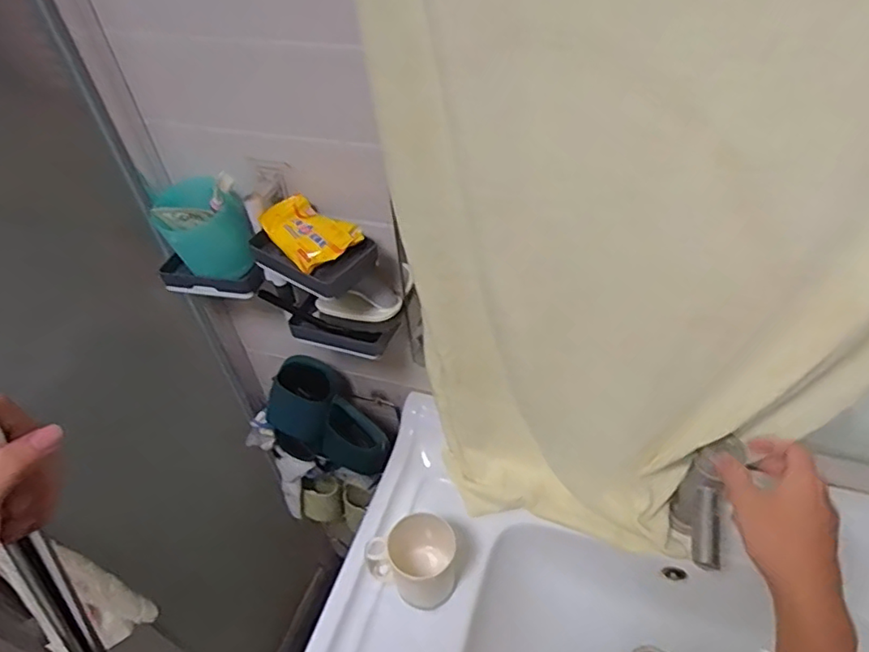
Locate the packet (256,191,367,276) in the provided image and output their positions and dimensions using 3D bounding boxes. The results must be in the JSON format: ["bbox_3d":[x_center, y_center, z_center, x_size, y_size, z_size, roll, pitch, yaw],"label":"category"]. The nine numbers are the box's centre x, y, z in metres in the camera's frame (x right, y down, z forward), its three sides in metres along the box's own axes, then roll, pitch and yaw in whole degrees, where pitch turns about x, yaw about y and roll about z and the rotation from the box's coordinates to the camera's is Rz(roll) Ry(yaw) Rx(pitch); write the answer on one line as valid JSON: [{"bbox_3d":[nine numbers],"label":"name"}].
[{"bbox_3d":[-0.147,-0.113,0.678,0.074,0.030,0.115,-32,51,-23],"label":"packet"}]

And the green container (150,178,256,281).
[{"bbox_3d":[-0.288,-0.117,0.737,0.100,0.103,0.091,-24,49,-17],"label":"green container"}]

